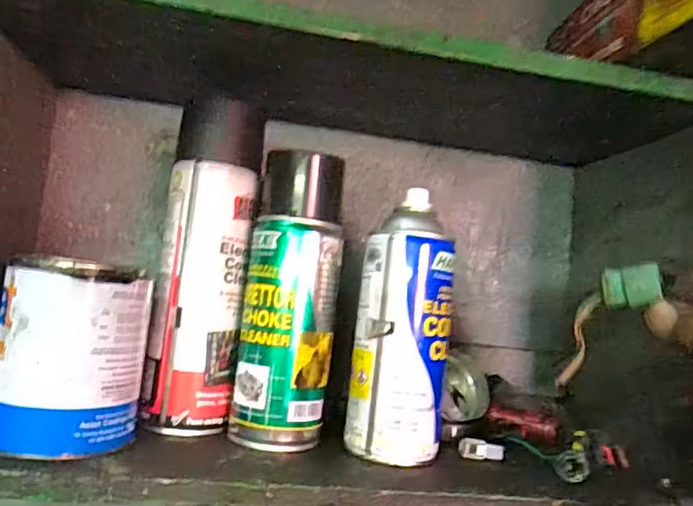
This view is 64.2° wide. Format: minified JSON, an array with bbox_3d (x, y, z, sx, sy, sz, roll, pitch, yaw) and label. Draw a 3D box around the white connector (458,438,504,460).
[{"bbox_3d":[0.096,0.141,0.394,0.031,0.012,0.008,5,-4,20],"label":"white connector"}]

